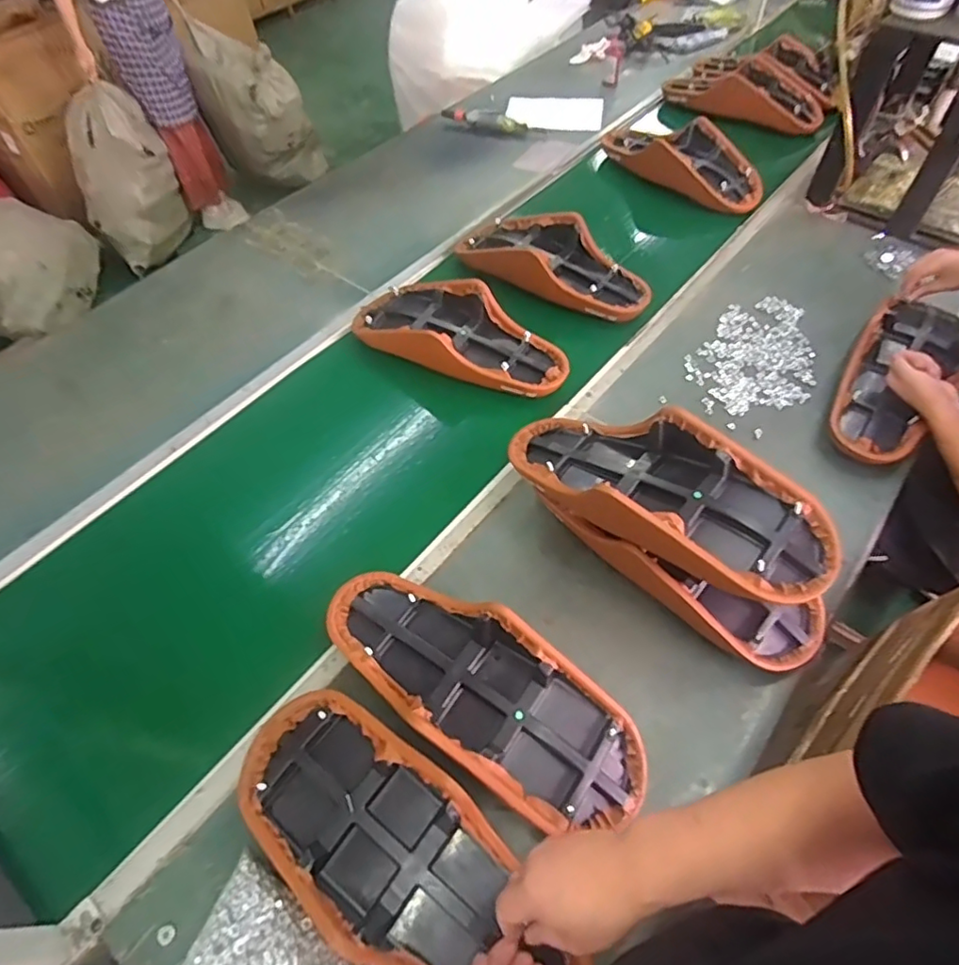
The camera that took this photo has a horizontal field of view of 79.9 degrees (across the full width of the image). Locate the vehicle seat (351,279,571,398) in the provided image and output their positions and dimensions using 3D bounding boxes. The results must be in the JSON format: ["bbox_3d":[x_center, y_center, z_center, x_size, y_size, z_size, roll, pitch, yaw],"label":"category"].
[{"bbox_3d":[-0.047,-0.310,1.176,0.483,0.093,0.176,24,59,19],"label":"vehicle seat"}]

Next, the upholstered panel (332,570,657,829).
[{"bbox_3d":[-0.012,0.264,0.747,0.463,0.111,0.173,28,61,21],"label":"upholstered panel"}]

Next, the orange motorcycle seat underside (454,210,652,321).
[{"bbox_3d":[0.165,-0.504,1.294,0.472,0.102,0.183,31,62,23],"label":"orange motorcycle seat underside"}]

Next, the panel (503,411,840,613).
[{"bbox_3d":[0.236,-0.006,0.794,0.477,0.106,0.179,27,59,36],"label":"panel"}]

